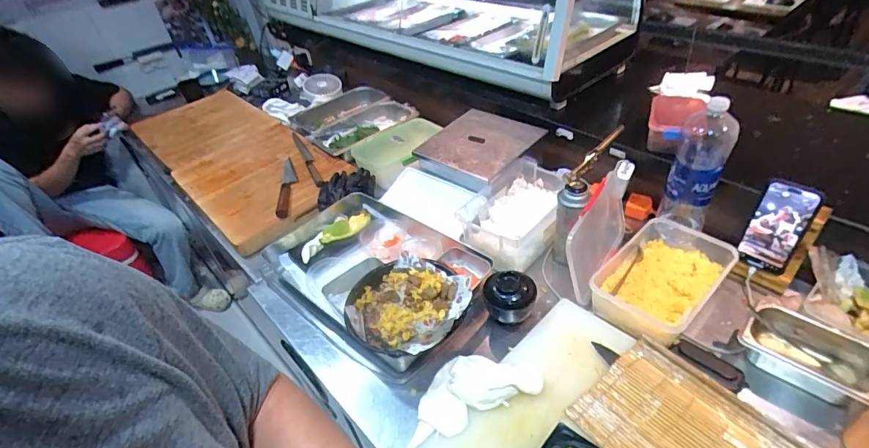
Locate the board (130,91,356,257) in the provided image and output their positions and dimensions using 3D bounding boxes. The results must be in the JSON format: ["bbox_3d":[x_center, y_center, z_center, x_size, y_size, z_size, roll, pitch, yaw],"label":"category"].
[{"bbox_3d":[-0.632,-0.241,1.360,0.379,0.058,0.935,-35,47,-29],"label":"board"}]

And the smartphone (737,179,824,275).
[{"bbox_3d":[0.599,0.010,0.766,0.014,0.170,0.075,-24,40,-36],"label":"smartphone"}]

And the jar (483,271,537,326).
[{"bbox_3d":[0.140,0.138,0.815,0.095,0.086,0.080,-1,40,8],"label":"jar"}]

